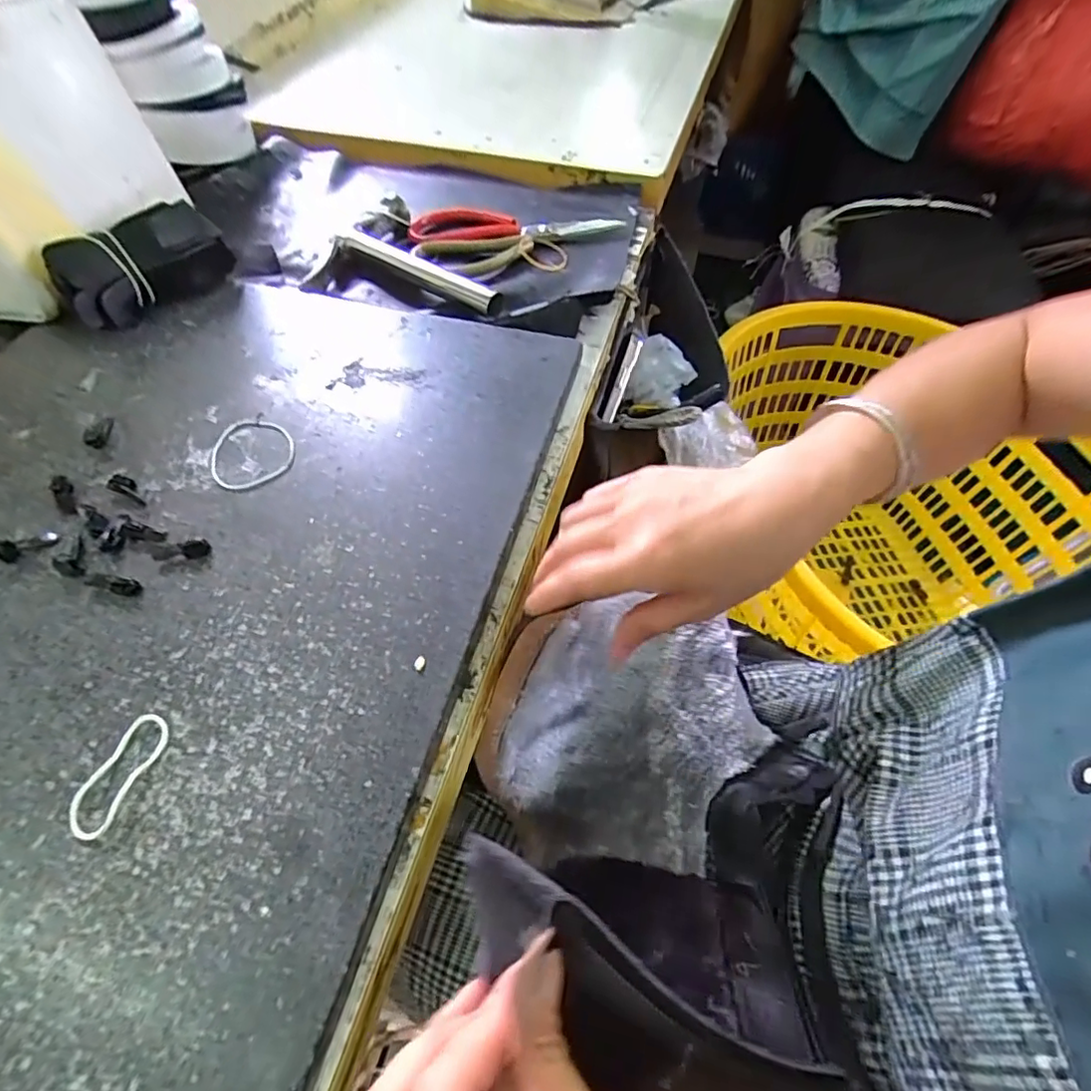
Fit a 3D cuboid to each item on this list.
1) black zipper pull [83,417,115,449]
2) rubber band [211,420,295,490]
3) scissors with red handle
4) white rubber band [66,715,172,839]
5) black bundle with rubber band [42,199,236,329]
[{"bbox_3d":[-0.282,-0.072,0.359,0.012,0.006,0.027,-8,55,-6],"label":"black zipper pull"},{"bbox_3d":[-0.180,-0.059,0.350,0.049,0.004,0.056,-20,59,-13],"label":"rubber band"},{"bbox_3d":[-0.026,-0.284,0.514,0.185,0.007,0.103,-12,58,-8],"label":"scissors with red handle"},{"bbox_3d":[-0.186,0.098,0.247,0.023,0.004,0.051,16,58,10],"label":"white rubber band"},{"bbox_3d":[-0.298,-0.210,0.428,0.056,0.049,0.123,33,62,19],"label":"black bundle with rubber band"}]

